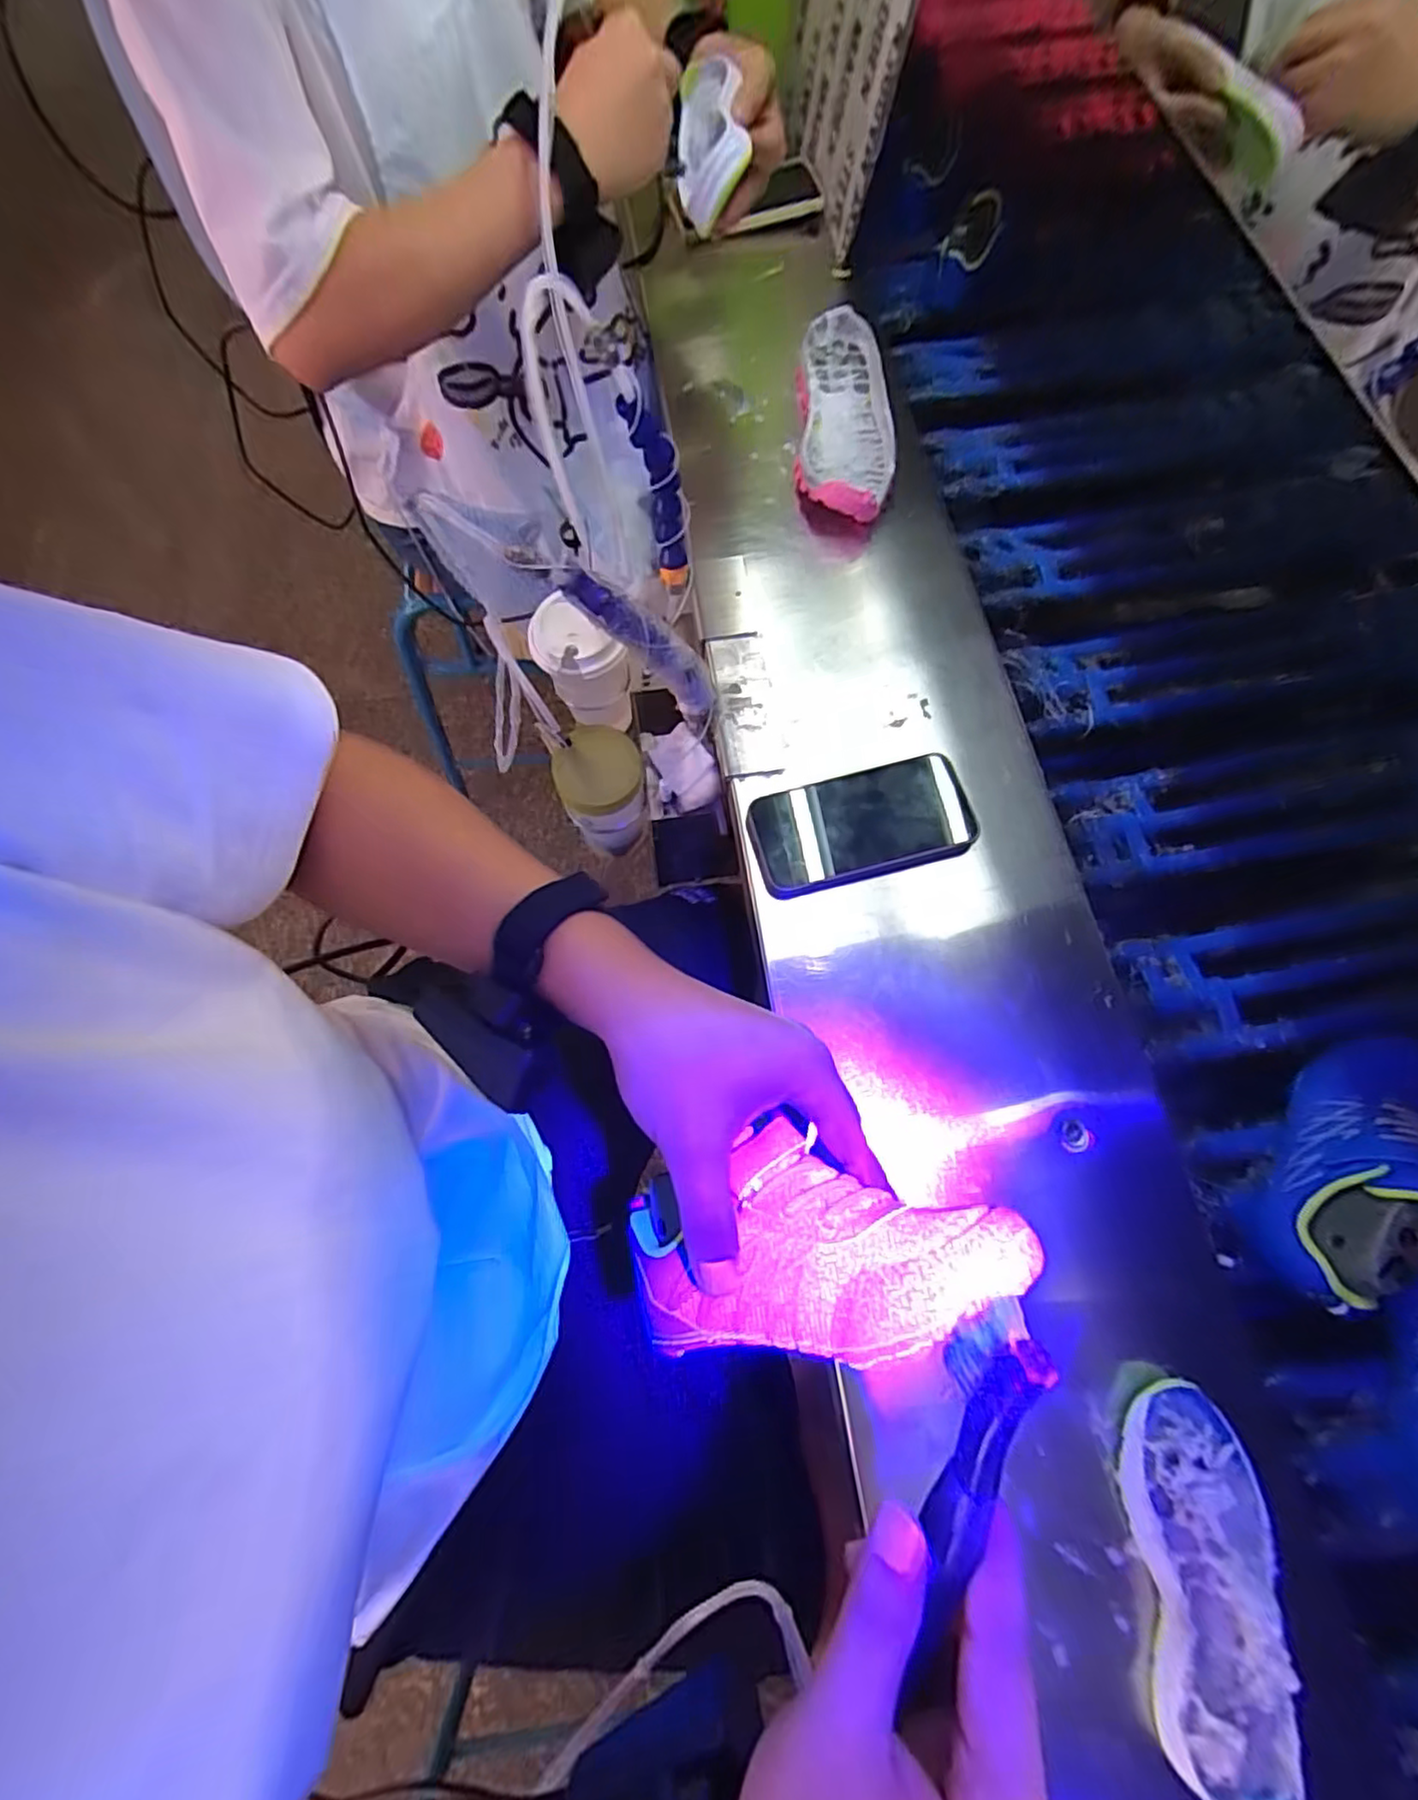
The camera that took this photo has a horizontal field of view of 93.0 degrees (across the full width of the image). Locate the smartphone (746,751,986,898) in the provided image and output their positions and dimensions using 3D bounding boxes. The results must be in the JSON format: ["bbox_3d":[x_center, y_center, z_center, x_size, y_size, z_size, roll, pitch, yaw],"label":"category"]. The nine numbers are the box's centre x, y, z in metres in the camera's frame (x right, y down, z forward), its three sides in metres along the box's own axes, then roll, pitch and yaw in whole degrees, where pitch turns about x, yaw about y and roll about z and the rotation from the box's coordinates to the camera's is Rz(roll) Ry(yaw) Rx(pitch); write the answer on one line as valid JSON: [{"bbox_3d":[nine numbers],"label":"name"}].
[{"bbox_3d":[0.113,-0.056,0.504,0.161,0.017,0.078,-15,68,-2],"label":"smartphone"}]

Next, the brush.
[{"bbox_3d":[0.081,0.200,0.215,0.018,0.026,0.144,8,98,0],"label":"brush"}]

